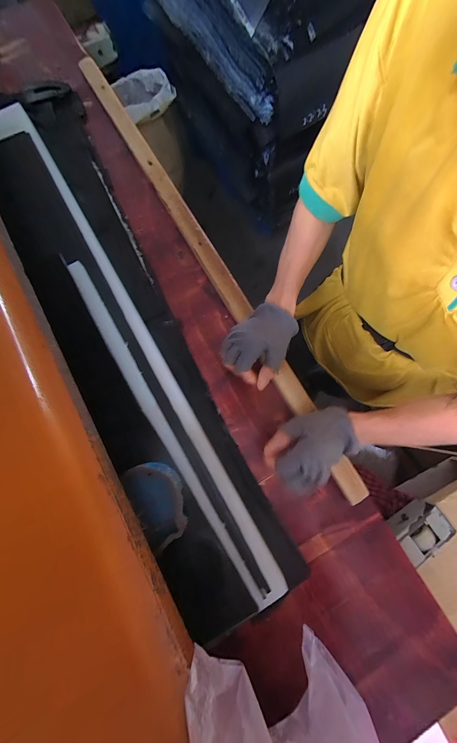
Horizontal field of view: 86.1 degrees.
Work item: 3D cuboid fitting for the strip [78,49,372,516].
[{"bbox_3d":[-0.037,-0.209,0.429,0.035,0.028,0.961,-30,81,-5],"label":"strip"}]

